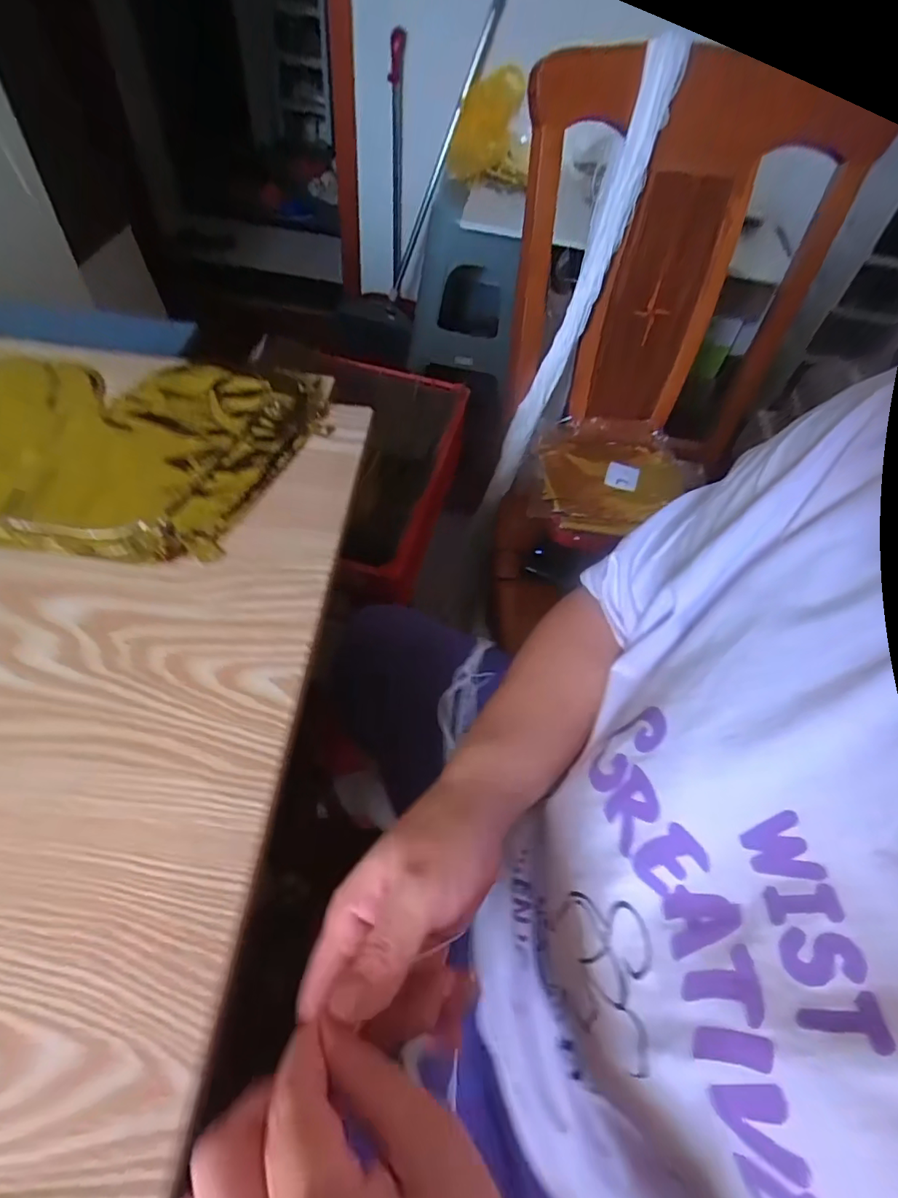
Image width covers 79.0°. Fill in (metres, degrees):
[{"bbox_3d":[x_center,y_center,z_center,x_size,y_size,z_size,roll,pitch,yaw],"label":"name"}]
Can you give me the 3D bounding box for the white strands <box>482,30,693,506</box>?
[{"bbox_3d":[0.174,-0.413,0.794,0.054,0.627,0.042,32,29,18],"label":"white strands"}]

